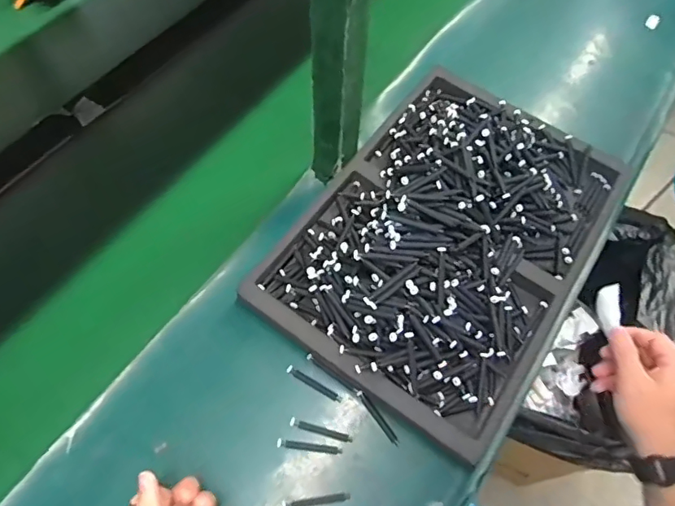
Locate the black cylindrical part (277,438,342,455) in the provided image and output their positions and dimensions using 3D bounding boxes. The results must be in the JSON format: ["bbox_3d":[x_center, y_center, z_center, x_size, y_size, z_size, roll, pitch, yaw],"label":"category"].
[{"bbox_3d":[-0.028,0.192,0.503,0.064,0.006,0.008,7,61,2],"label":"black cylindrical part"}]

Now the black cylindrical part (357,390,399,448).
[{"bbox_3d":[0.041,0.168,0.520,0.008,0.008,0.063,-32,67,-18],"label":"black cylindrical part"}]

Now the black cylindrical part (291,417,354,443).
[{"bbox_3d":[-0.016,0.179,0.511,0.064,0.006,0.008,15,61,6],"label":"black cylindrical part"}]

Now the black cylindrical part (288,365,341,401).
[{"bbox_3d":[-0.024,0.137,0.530,0.064,0.008,0.008,27,63,13],"label":"black cylindrical part"}]

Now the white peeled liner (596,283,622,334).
[{"bbox_3d":[0.299,0.058,0.560,0.007,0.027,0.056,39,47,-15],"label":"white peeled liner"}]

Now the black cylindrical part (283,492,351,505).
[{"bbox_3d":[-0.020,0.235,0.481,0.063,0.007,0.008,-7,61,-6],"label":"black cylindrical part"}]

